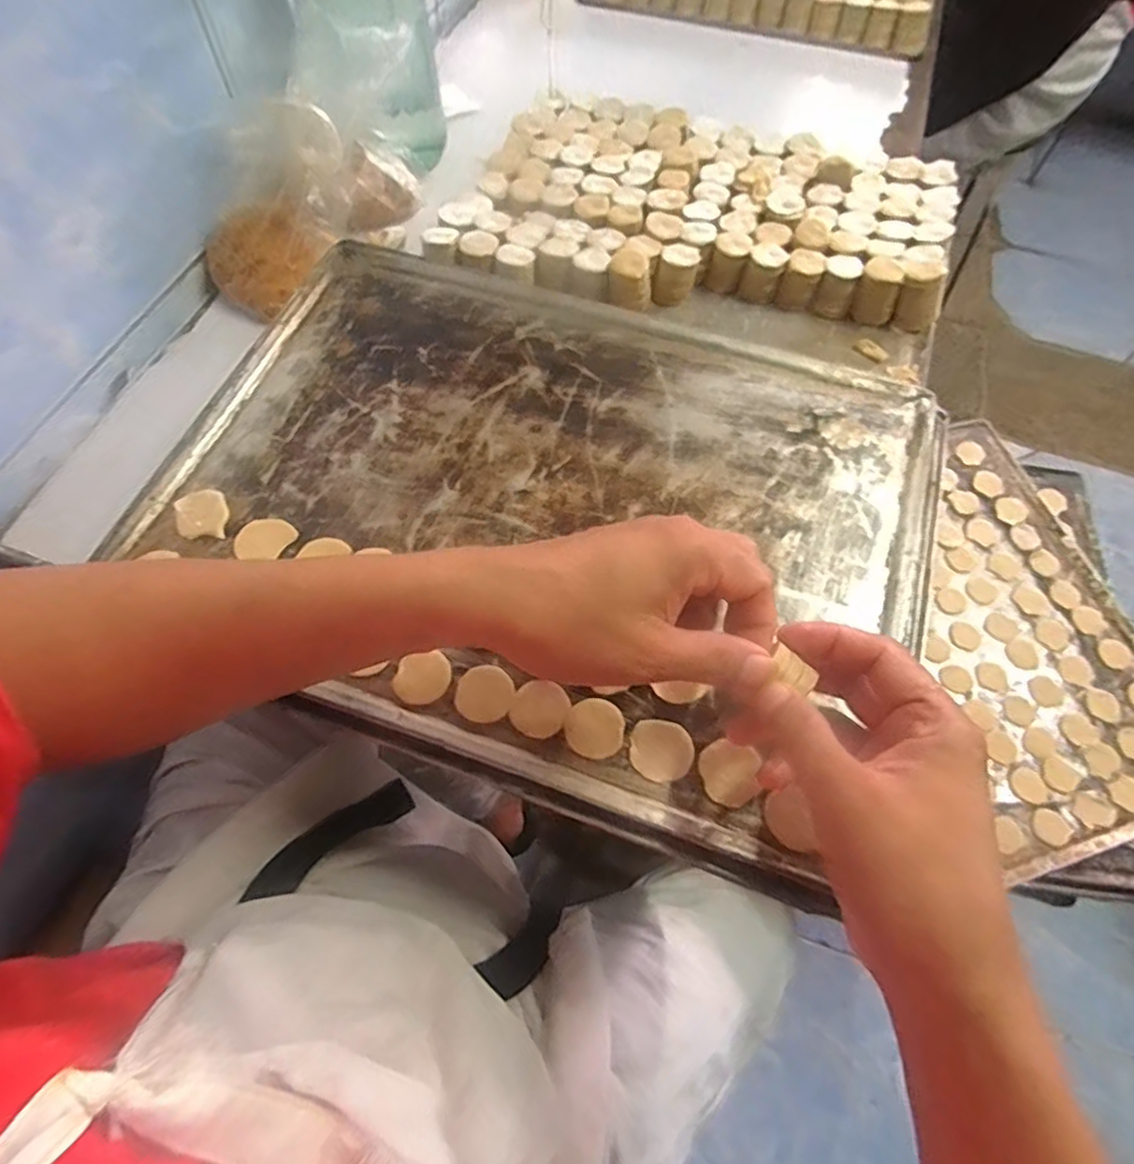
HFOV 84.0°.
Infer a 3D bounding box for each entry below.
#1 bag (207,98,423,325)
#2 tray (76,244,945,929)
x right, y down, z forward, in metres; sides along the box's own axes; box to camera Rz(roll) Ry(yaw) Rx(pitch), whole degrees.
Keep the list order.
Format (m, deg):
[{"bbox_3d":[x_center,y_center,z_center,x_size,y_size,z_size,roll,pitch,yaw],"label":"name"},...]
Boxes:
[{"bbox_3d":[-0.224,-0.348,0.548,0.089,0.130,0.212,36,66,14],"label":"bag"},{"bbox_3d":[-0.013,-0.055,0.394,0.457,0.032,0.332,21,63,7],"label":"tray"}]

